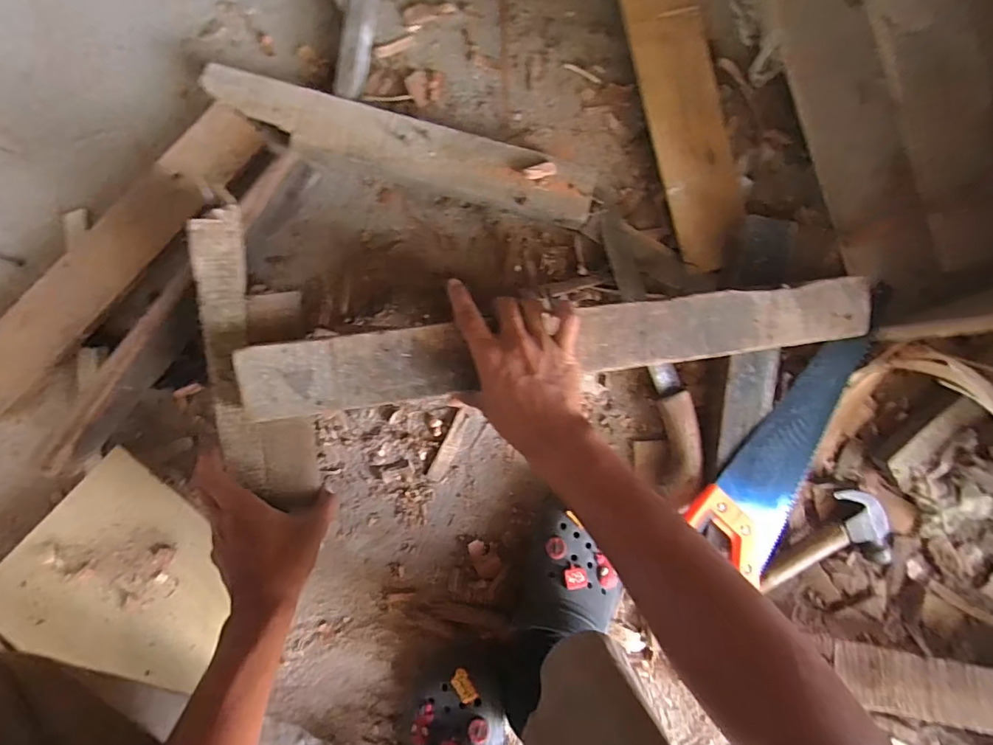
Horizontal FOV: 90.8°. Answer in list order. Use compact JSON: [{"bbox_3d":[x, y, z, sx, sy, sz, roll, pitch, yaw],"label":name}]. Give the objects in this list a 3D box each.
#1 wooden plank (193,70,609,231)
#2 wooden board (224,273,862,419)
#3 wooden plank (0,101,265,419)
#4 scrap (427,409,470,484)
[{"bbox_3d":[-0.090,-0.228,0.504,0.387,0.022,0.063,13,102,-5],"label":"wooden plank"},{"bbox_3d":[0.089,-0.027,0.451,0.596,0.021,0.068,-7,92,-12],"label":"wooden board"},{"bbox_3d":[-0.374,-0.106,0.479,0.072,0.047,0.380,41,86,-7],"label":"wooden plank"},{"bbox_3d":[-0.051,0.081,0.542,0.017,0.007,0.084,27,87,-8],"label":"scrap"}]

